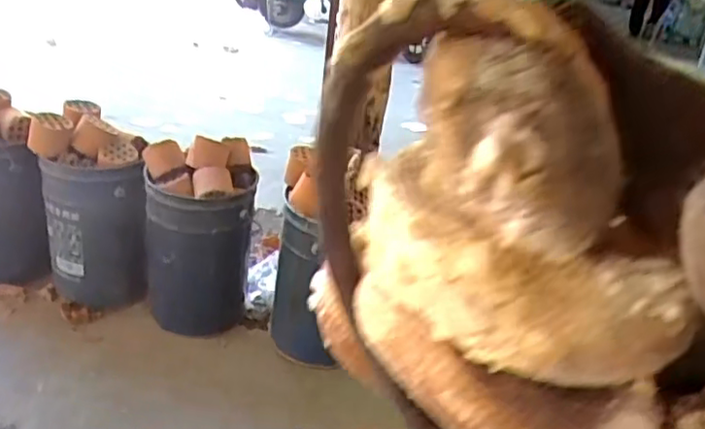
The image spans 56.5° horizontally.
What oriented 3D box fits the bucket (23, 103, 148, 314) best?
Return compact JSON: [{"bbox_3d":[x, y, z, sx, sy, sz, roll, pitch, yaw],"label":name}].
[{"bbox_3d":[-0.718,-0.007,1.822,0.252,0.527,0.293,-8,33,-29],"label":"bucket"}]

